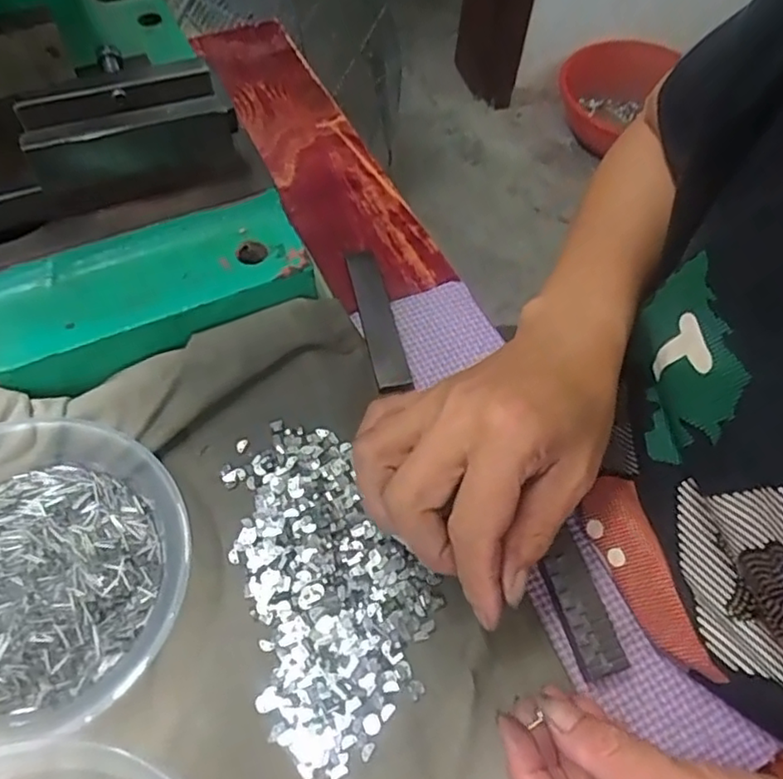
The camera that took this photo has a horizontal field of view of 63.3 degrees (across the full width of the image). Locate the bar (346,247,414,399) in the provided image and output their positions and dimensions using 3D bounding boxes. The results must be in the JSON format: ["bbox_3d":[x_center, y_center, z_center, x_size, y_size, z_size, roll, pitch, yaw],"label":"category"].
[{"bbox_3d":[-0.008,-0.042,0.353,0.018,0.008,0.103,-8,60,-9],"label":"bar"}]

